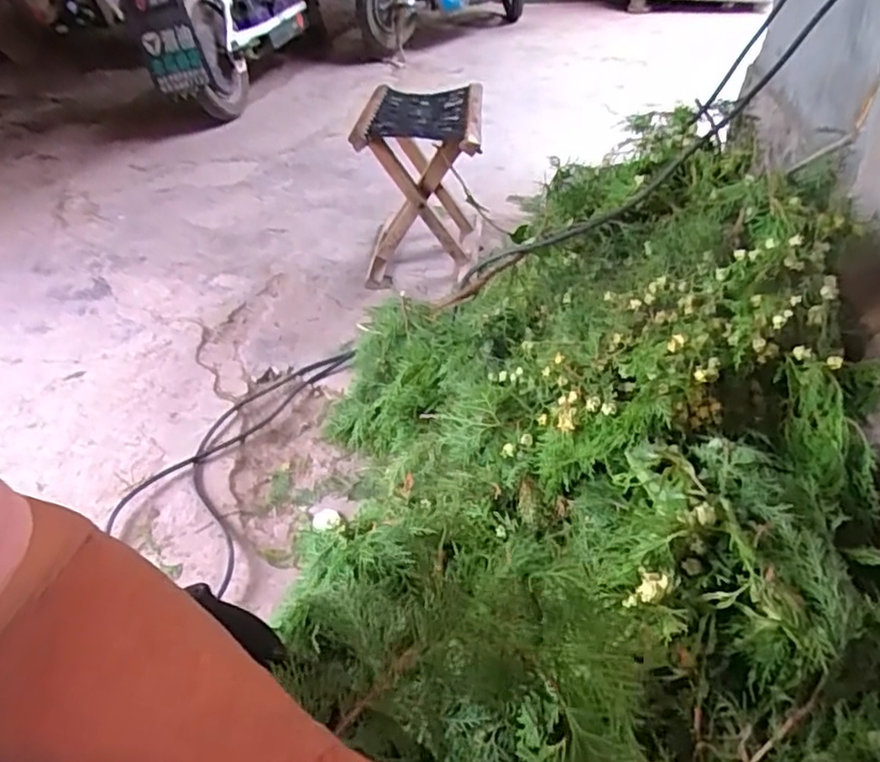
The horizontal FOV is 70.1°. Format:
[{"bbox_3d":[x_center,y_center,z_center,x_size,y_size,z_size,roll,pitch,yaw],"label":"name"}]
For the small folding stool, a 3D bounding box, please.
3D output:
[{"bbox_3d":[-0.040,-0.396,1.340,0.240,0.371,0.255,2,41,3],"label":"small folding stool"}]

